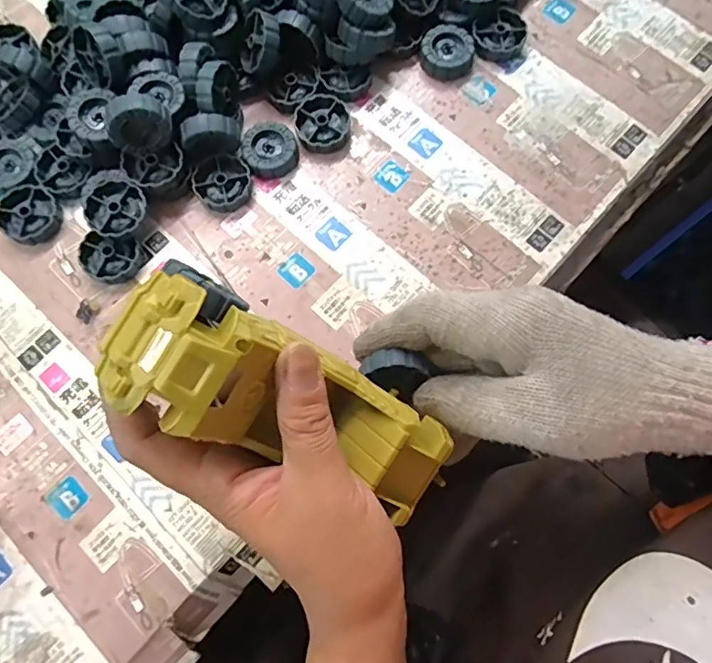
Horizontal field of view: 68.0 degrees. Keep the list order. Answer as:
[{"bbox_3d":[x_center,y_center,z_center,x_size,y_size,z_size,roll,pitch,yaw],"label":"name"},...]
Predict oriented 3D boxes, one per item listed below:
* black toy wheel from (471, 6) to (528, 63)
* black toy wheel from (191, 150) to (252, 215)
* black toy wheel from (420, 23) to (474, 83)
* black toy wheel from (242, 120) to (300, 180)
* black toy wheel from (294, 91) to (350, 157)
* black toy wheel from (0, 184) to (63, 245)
[{"bbox_3d":[0.105,-0.218,0.387,0.038,0.012,0.039,0,77,2],"label":"black toy wheel"},{"bbox_3d":[-0.091,-0.102,0.365,0.039,0.012,0.040,0,77,2],"label":"black toy wheel"},{"bbox_3d":[0.067,-0.203,0.385,0.037,0.013,0.037,0,77,2],"label":"black toy wheel"},{"bbox_3d":[-0.061,-0.127,0.372,0.038,0.014,0.038,0,77,2],"label":"black toy wheel"},{"bbox_3d":[-0.024,-0.146,0.374,0.038,0.012,0.044,-10,77,0],"label":"black toy wheel"},{"bbox_3d":[-0.221,-0.079,0.358,0.038,0.013,0.039,0,77,2],"label":"black toy wheel"}]

